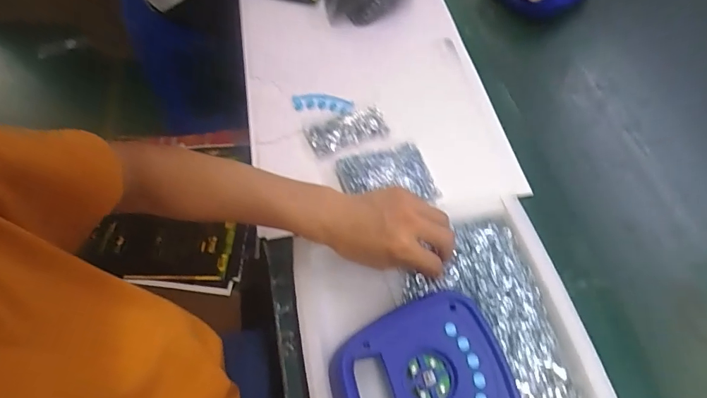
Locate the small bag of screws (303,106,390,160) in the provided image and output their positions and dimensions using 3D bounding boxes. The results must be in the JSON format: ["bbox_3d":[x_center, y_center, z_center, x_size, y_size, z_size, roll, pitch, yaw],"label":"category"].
[{"bbox_3d":[-0.010,-0.103,0.653,0.120,0.016,0.068,-15,59,-6],"label":"small bag of screws"}]

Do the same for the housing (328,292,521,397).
[{"bbox_3d":[0.066,0.186,0.435,0.173,0.028,0.150,-15,59,-6],"label":"housing"}]

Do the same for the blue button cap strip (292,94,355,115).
[{"bbox_3d":[-0.049,-0.152,0.690,0.100,0.008,0.039,14,60,11],"label":"blue button cap strip"}]

